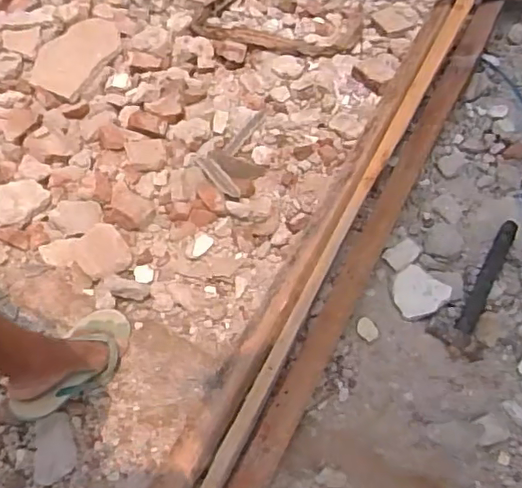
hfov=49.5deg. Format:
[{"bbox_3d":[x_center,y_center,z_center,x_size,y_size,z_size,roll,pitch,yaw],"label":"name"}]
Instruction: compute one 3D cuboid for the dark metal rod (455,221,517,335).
[{"bbox_3d":[0.429,0.063,1.077,0.032,0.023,0.242,25,75,20],"label":"dark metal rod"}]

